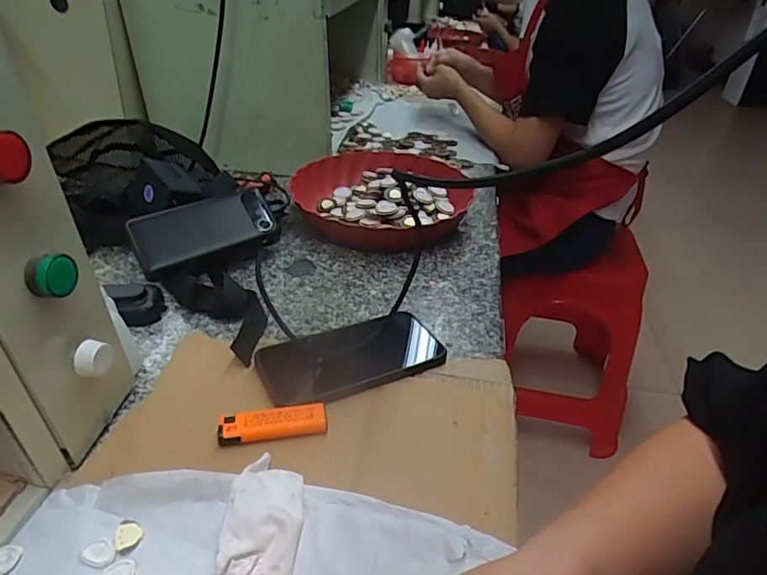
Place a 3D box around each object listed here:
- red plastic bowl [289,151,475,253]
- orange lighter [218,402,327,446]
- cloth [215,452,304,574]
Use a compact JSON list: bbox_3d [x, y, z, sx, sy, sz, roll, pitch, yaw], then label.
[{"bbox_3d":[-0.004,-0.123,0.715,0.232,0.049,0.250,1,35,-1],"label":"red plastic bowl"},{"bbox_3d":[-0.084,0.103,0.387,0.079,0.011,0.024,-6,36,-10],"label":"orange lighter"},{"bbox_3d":[-0.074,0.146,0.315,0.046,0.016,0.089,1,35,0],"label":"cloth"}]

